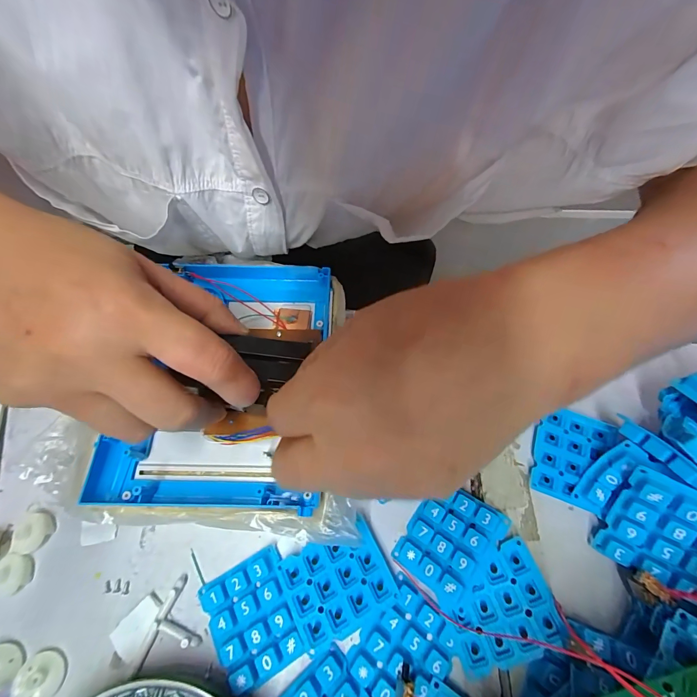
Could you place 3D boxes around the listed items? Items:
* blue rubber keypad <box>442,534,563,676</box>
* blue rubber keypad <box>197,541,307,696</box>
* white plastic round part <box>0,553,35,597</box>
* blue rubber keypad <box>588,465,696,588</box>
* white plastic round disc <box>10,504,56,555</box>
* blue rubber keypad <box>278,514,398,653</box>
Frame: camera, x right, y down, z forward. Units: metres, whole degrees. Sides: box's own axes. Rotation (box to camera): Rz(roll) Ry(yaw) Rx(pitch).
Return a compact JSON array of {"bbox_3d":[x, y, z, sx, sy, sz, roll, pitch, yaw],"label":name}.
[{"bbox_3d":[0.082,0.142,0.192,0.057,0.007,0.051,-22,60,4],"label":"blue rubber keypad"},{"bbox_3d":[-0.056,0.155,0.200,0.048,0.010,0.057,-27,67,-12],"label":"blue rubber keypad"},{"bbox_3d":[-0.206,0.137,0.211,0.024,0.004,0.022,3,64,2],"label":"white plastic round part"},{"bbox_3d":[0.167,0.098,0.182,0.047,0.012,0.057,28,111,33],"label":"blue rubber keypad"},{"bbox_3d":[-0.203,0.117,0.221,0.025,0.005,0.025,0,64,0],"label":"white plastic round disc"},{"bbox_3d":[-0.006,0.138,0.205,0.058,0.004,0.048,-25,67,-11],"label":"blue rubber keypad"}]

